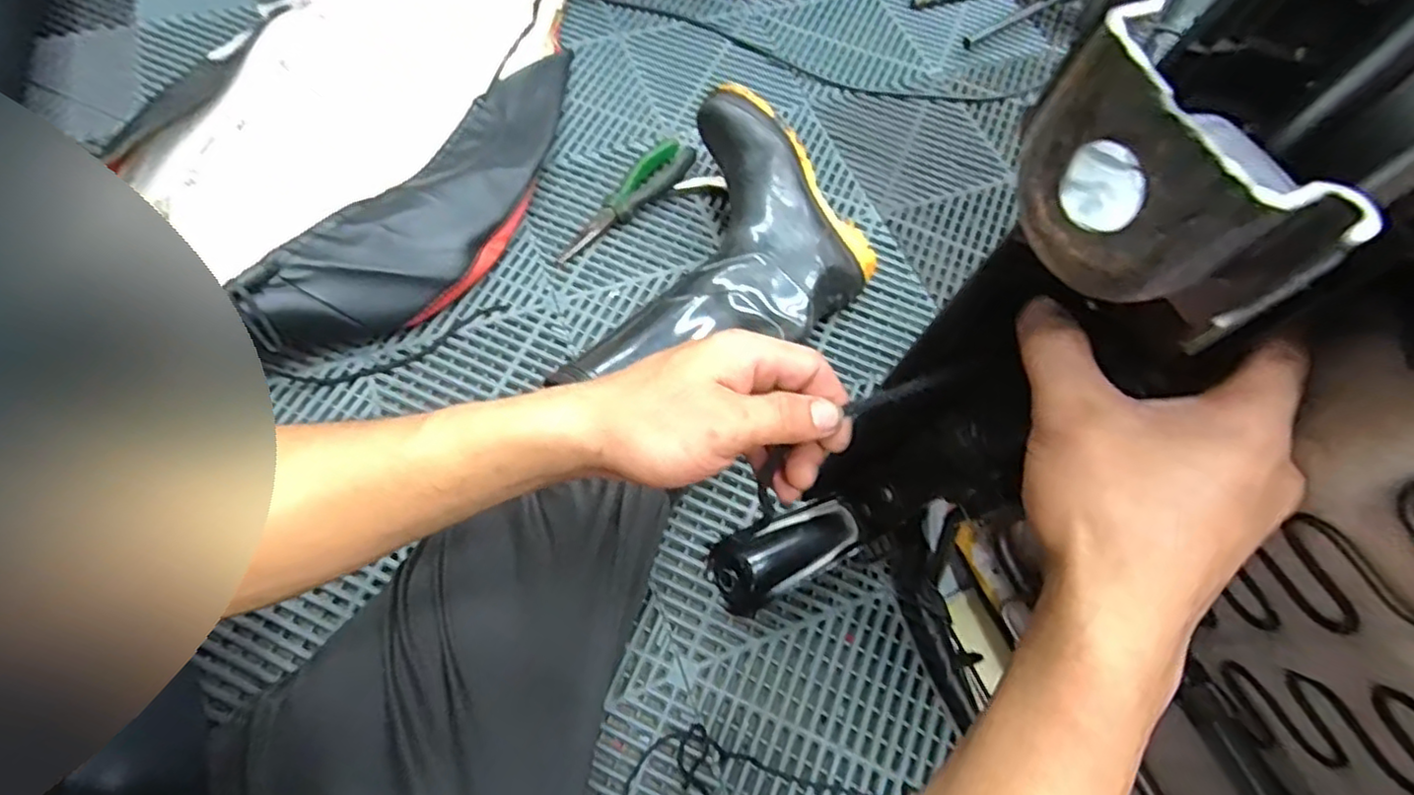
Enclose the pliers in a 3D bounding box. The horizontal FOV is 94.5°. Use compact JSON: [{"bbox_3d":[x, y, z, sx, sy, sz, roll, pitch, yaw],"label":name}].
[{"bbox_3d":[-0.091,-0.229,0.751,0.045,0.030,0.208,42,70,15],"label":"pliers"}]

